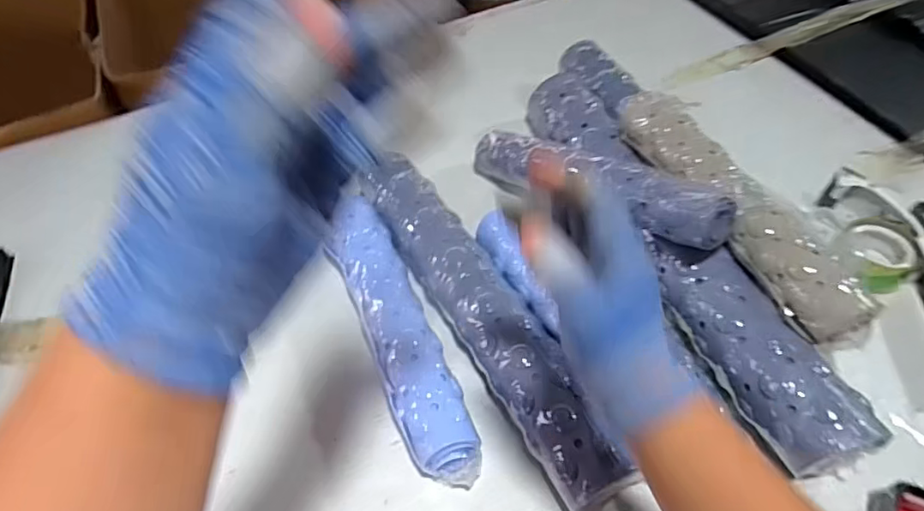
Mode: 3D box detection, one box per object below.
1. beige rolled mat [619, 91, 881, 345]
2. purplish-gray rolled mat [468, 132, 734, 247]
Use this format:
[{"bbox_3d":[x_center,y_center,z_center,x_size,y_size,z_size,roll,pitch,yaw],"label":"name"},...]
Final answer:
[{"bbox_3d":[0.293,-0.062,0.634,0.067,0.055,0.363,-20,51,-13],"label":"beige rolled mat"},{"bbox_3d":[0.143,-0.089,0.683,0.058,0.065,0.357,-36,38,-24],"label":"purplish-gray rolled mat"}]

